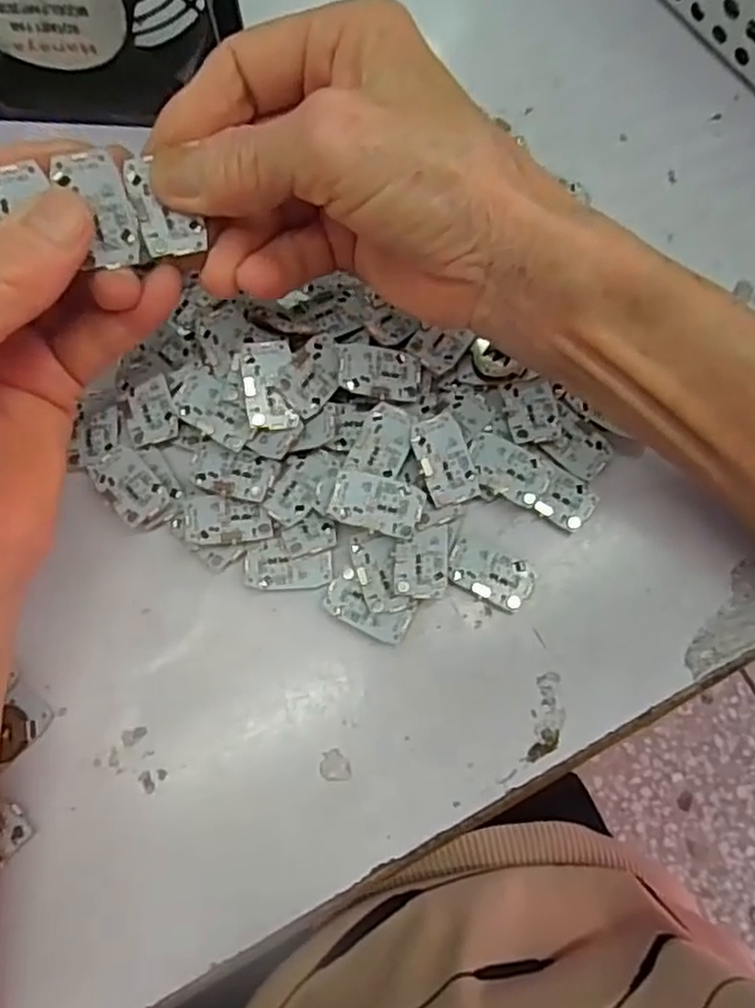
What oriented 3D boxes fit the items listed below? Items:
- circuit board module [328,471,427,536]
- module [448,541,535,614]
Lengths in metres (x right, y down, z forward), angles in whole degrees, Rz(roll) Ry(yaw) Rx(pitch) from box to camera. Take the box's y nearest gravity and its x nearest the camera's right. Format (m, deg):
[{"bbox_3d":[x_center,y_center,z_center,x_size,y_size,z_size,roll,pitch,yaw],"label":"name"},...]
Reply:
[{"bbox_3d":[0.000,0.000,0.240,0.030,0.004,0.017,15,88,-1],"label":"circuit board module"},{"bbox_3d":[0.039,0.024,0.251,0.028,0.005,0.018,26,78,6],"label":"module"}]

